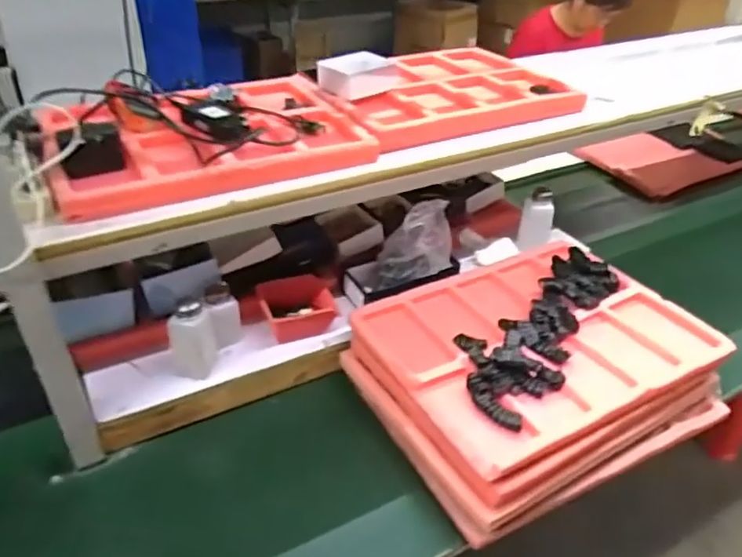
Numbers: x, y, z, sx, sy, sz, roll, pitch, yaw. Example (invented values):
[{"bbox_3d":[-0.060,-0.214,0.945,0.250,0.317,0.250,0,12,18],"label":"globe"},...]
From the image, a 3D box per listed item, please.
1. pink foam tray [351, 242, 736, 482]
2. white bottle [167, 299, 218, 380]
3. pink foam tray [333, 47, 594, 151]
[{"bbox_3d":[0.261,0.089,0.975,0.481,0.029,0.380,-20,40,-26],"label":"pink foam tray"},{"bbox_3d":[-0.270,0.093,0.927,0.047,0.131,0.060,8,36,11],"label":"white bottle"},{"bbox_3d":[0.135,-0.369,1.183,0.494,0.050,0.360,-19,39,-25],"label":"pink foam tray"}]

